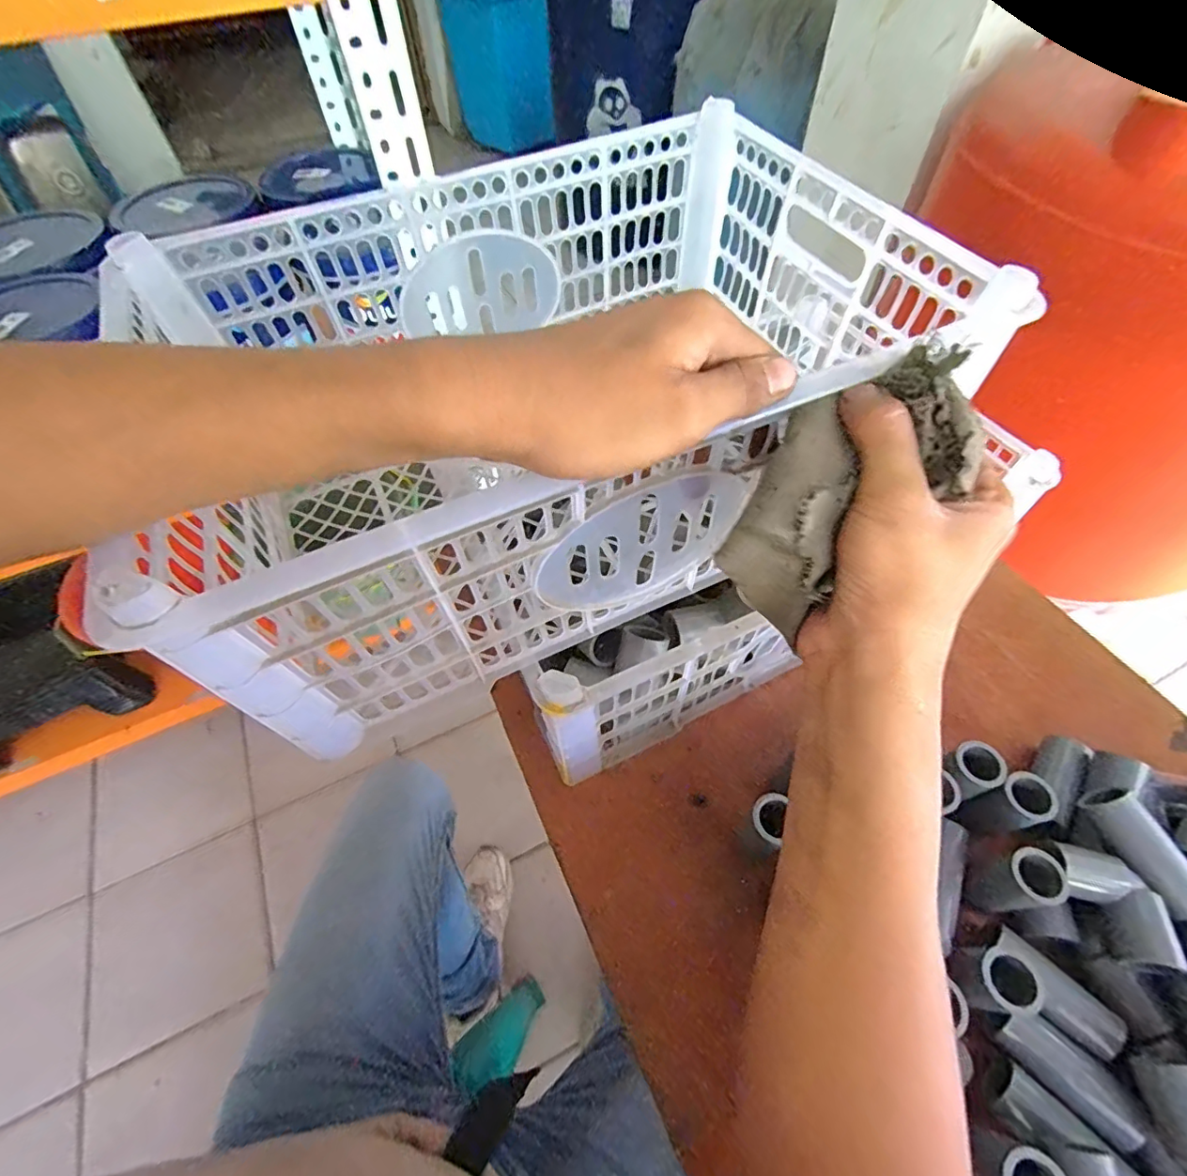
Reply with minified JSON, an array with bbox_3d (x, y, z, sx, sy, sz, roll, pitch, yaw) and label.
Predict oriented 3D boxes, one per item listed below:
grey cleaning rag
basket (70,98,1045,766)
[{"bbox_3d":[0.104,-0.040,0.222,0.060,0.046,0.119,43,98,26],"label":"grey cleaning rag"},{"bbox_3d":[-0.024,-0.119,0.327,0.387,0.146,0.271,-22,58,-13],"label":"basket"}]

